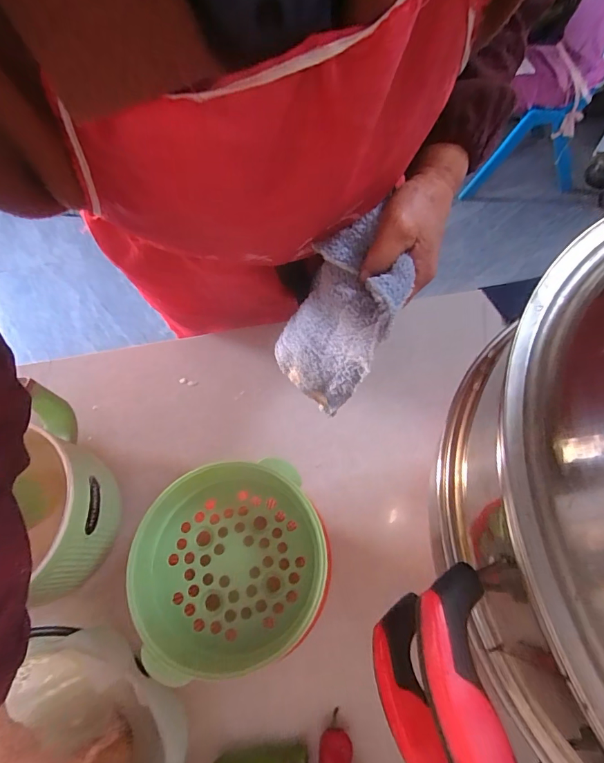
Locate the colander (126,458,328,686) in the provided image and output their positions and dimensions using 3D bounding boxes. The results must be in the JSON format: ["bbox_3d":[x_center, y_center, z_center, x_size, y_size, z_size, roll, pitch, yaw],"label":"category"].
[{"bbox_3d":[-0.066,0.167,0.372,0.174,0.065,0.159,-1,65,3],"label":"colander"}]

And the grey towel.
[{"bbox_3d":[0.032,-0.052,0.363,0.035,0.158,0.109,-6,59,-36],"label":"grey towel"}]

